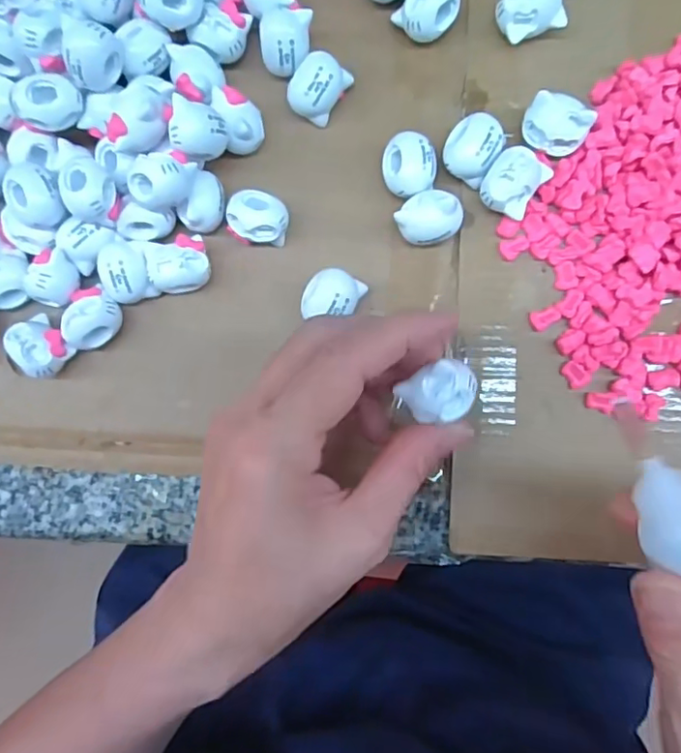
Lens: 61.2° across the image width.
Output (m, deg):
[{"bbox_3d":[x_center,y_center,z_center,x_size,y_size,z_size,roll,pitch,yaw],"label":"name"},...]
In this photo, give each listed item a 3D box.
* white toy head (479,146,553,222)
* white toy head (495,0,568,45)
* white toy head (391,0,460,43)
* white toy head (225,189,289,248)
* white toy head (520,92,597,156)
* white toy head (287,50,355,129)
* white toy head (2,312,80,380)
[{"bbox_3d":[0.070,-0.079,0.234,0.022,0.014,0.025,33,91,4],"label":"white toy head"},{"bbox_3d":[0.078,-0.151,0.240,0.027,0.018,0.021,-18,87,3],"label":"white toy head"},{"bbox_3d":[0.038,-0.155,0.245,0.024,0.017,0.020,-44,86,2],"label":"white toy head"},{"bbox_3d":[-0.035,-0.067,0.247,0.024,0.017,0.021,7,89,4],"label":"white toy head"},{"bbox_3d":[0.087,-0.101,0.235,0.025,0.017,0.019,16,89,4],"label":"white toy head"},{"bbox_3d":[-0.010,-0.124,0.249,0.019,0.021,0.026,35,91,4],"label":"white toy head"},{"bbox_3d":[-0.130,-0.013,0.251,0.024,0.017,0.020,43,91,4],"label":"white toy head"}]

